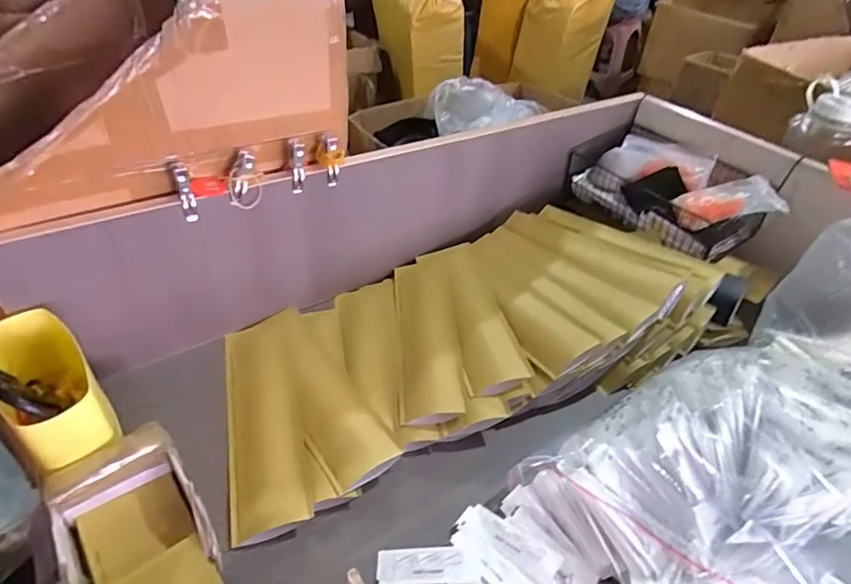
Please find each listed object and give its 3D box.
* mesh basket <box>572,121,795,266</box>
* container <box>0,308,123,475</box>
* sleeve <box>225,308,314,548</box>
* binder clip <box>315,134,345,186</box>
[{"bbox_3d":[0.388,-0.162,0.812,0.151,0.098,0.296,-22,47,-28],"label":"mesh basket"},{"bbox_3d":[-0.352,0.099,0.488,0.068,0.100,0.154,-30,52,-34],"label":"container"},{"bbox_3d":[-0.176,0.125,0.572,0.089,0.024,0.290,-8,42,-15],"label":"sleeve"},{"bbox_3d":[-0.115,-0.159,0.615,0.026,0.054,0.026,-22,48,-28],"label":"binder clip"}]

